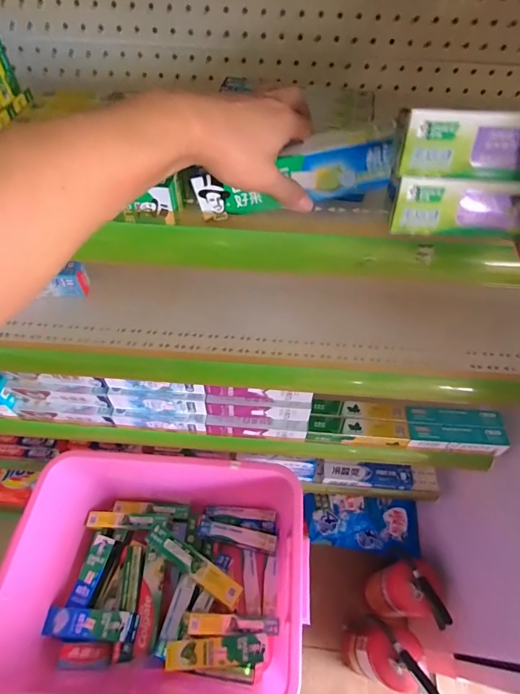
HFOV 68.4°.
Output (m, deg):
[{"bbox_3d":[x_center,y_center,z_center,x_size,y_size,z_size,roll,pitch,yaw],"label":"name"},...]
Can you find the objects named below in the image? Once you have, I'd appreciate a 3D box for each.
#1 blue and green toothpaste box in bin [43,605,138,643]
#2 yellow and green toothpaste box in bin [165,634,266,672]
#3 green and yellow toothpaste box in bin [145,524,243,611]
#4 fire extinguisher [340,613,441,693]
[{"bbox_3d":[-0.339,0.551,0.759,0.184,0.048,0.051,-5,54,12],"label":"blue and green toothpaste box in bin"},{"bbox_3d":[-0.086,0.583,0.730,0.184,0.029,0.046,-3,55,-3],"label":"yellow and green toothpaste box in bin"},{"bbox_3d":[-0.143,0.460,0.810,0.234,0.029,0.045,27,59,17],"label":"green and yellow toothpaste box in bin"},{"bbox_3d":[0.313,0.798,1.005,0.111,0.482,0.119,12,55,7],"label":"fire extinguisher"}]

